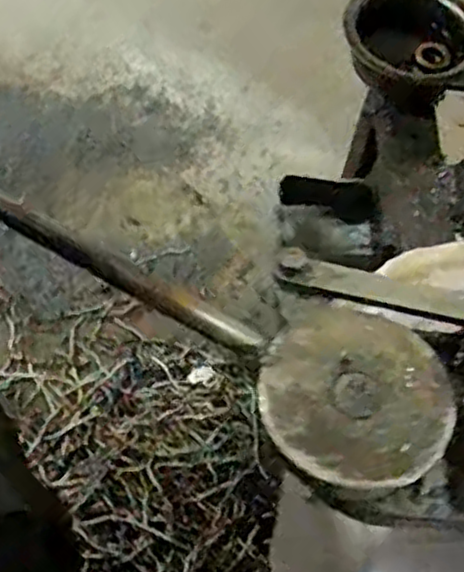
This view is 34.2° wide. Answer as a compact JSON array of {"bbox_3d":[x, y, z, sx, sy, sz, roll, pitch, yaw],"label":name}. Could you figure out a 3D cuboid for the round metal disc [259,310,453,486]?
[{"bbox_3d":[0.064,0.056,0.395,0.099,0.008,0.093,2,60,-4],"label":"round metal disc"}]

